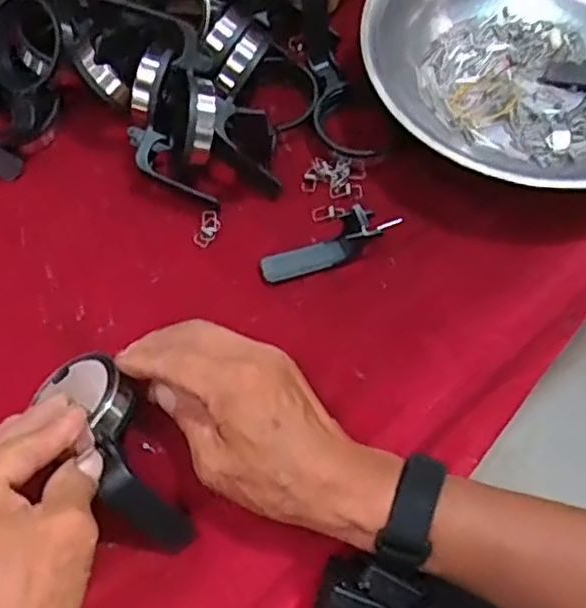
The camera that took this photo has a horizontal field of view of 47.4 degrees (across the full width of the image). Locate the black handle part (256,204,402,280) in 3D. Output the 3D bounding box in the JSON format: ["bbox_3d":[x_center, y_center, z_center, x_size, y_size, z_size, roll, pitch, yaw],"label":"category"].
[{"bbox_3d":[0.024,-0.041,0.454,0.096,0.025,0.023,-24,66,7],"label":"black handle part"}]

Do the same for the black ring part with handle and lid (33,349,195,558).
[{"bbox_3d":[-0.103,0.085,0.387,0.045,0.044,0.129,-30,71,-10],"label":"black ring part with handle and lid"}]

